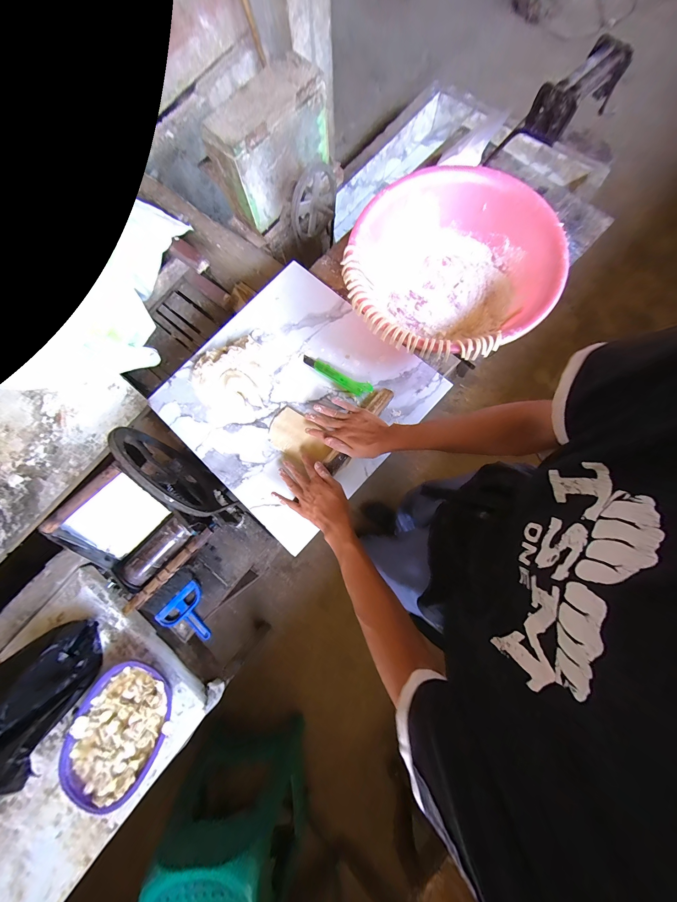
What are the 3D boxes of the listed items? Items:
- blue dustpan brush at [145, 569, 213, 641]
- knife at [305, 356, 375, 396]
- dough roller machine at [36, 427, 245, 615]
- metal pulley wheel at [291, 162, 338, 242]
[{"bbox_3d":[-0.408,0.428,0.768,0.150,0.031,0.180,-44,80,-8],"label":"blue dustpan brush"},{"bbox_3d":[-0.005,-0.167,0.645,0.171,0.016,0.035,28,80,7],"label":"knife"},{"bbox_3d":[-0.423,0.138,0.677,0.231,0.362,0.302,-44,80,-8],"label":"dough roller machine"},{"bbox_3d":[-0.063,-0.777,0.917,0.071,0.183,0.207,40,105,14],"label":"metal pulley wheel"}]

